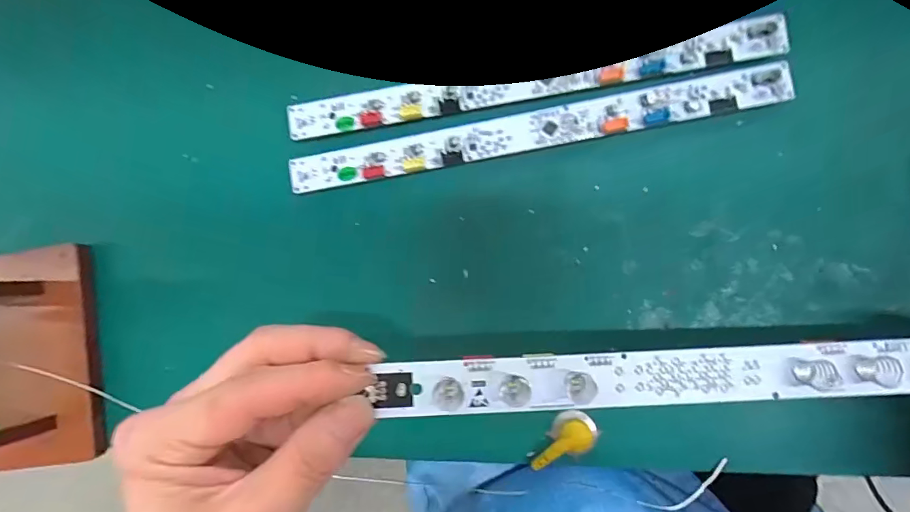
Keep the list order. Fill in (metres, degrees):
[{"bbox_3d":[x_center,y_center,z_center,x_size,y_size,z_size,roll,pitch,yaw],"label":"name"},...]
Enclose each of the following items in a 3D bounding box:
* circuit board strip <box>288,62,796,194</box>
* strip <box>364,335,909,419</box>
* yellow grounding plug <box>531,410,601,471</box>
[{"bbox_3d":[0.042,-0.072,0.266,0.285,0.009,0.022,-9,87,6],"label":"circuit board strip"},{"bbox_3d":[0.094,0.047,0.177,0.247,0.008,0.021,-3,84,-1],"label":"strip"},{"bbox_3d":[0.060,0.105,0.255,0.041,0.014,0.020,-39,82,2],"label":"yellow grounding plug"}]

